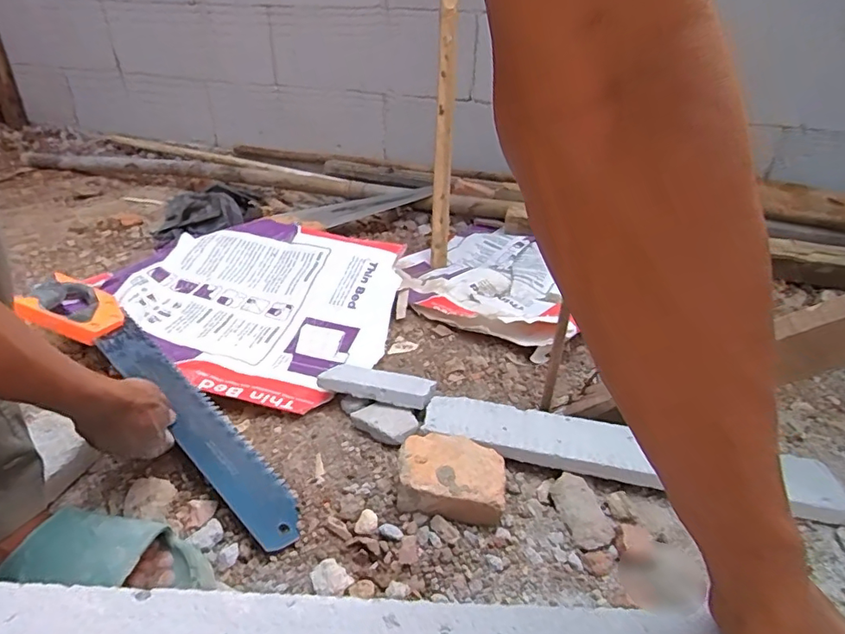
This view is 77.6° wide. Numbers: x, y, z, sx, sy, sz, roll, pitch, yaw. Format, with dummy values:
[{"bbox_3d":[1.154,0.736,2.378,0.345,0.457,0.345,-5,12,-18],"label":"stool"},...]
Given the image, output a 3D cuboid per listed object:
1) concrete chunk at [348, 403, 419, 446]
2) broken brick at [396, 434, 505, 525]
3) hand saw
[{"bbox_3d":[-0.046,0.124,0.631,0.091,0.022,0.050,23,36,34],"label":"concrete chunk"},{"bbox_3d":[0.029,0.165,0.544,0.108,0.050,0.081,6,30,8],"label":"broken brick"},{"bbox_3d":[-0.324,0.094,0.633,0.520,0.037,0.101,34,41,26],"label":"hand saw"}]

